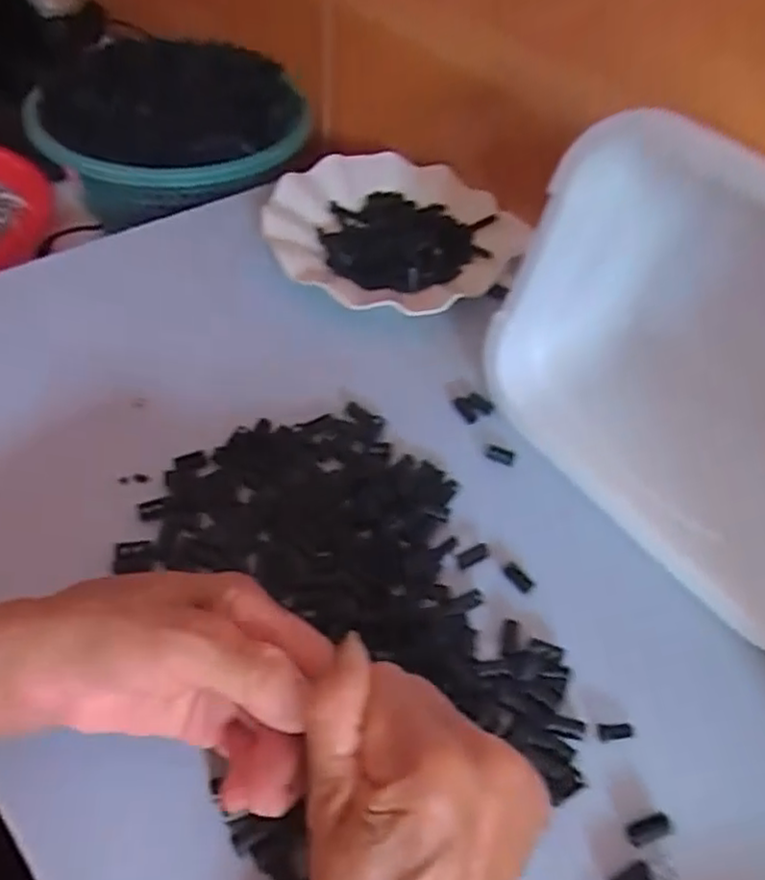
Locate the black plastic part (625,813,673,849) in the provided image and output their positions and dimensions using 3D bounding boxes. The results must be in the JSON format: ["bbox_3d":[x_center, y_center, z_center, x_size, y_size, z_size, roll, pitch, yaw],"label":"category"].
[{"bbox_3d":[0.114,0.165,0.288,0.019,0.004,0.009,-13,53,-15],"label":"black plastic part"}]

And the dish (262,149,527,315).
[{"bbox_3d":[0.002,-0.159,0.510,0.180,0.025,0.162,39,58,24],"label":"dish"}]

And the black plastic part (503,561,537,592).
[{"bbox_3d":[0.073,0.073,0.361,0.018,0.004,0.009,39,58,24],"label":"black plastic part"}]

